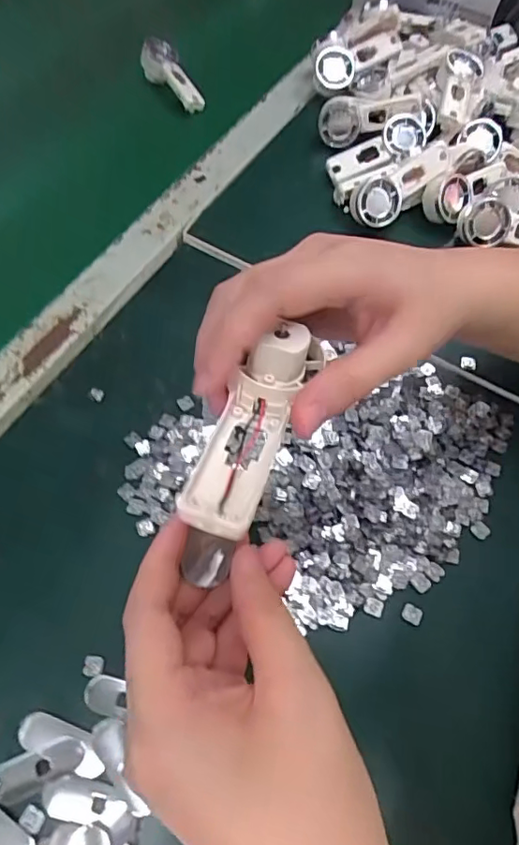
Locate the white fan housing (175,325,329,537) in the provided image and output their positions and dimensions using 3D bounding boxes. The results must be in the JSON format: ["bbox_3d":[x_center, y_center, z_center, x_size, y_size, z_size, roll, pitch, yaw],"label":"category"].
[{"bbox_3d":[-0.002,0.001,0.197,0.027,0.023,0.087,21,62,8],"label":"white fan housing"}]

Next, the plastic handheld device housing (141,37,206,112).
[{"bbox_3d":[-0.091,-0.364,0.565,0.037,0.039,0.089,-23,66,-15],"label":"plastic handheld device housing"}]

